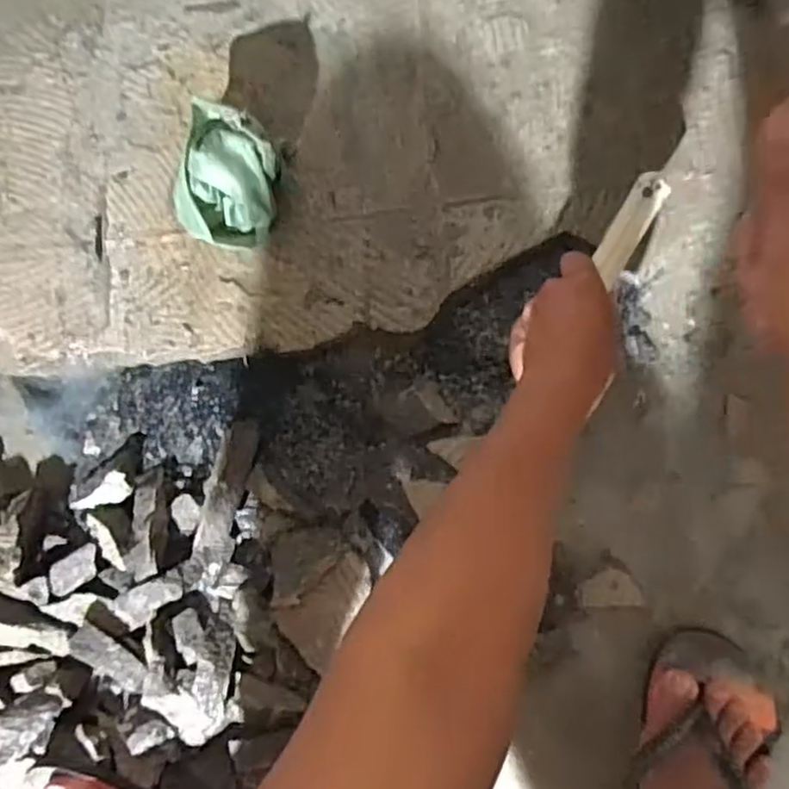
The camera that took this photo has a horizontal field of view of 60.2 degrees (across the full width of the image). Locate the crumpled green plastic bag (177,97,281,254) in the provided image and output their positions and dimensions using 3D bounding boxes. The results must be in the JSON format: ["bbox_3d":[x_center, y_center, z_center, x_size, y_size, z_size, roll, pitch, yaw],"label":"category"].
[{"bbox_3d":[-0.150,-0.189,0.596,0.096,0.071,0.109,20,92,7],"label":"crumpled green plastic bag"}]

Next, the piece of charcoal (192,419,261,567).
[{"bbox_3d":[-0.157,0.091,0.631,0.040,0.038,0.137,13,91,7],"label":"piece of charcoal"}]

